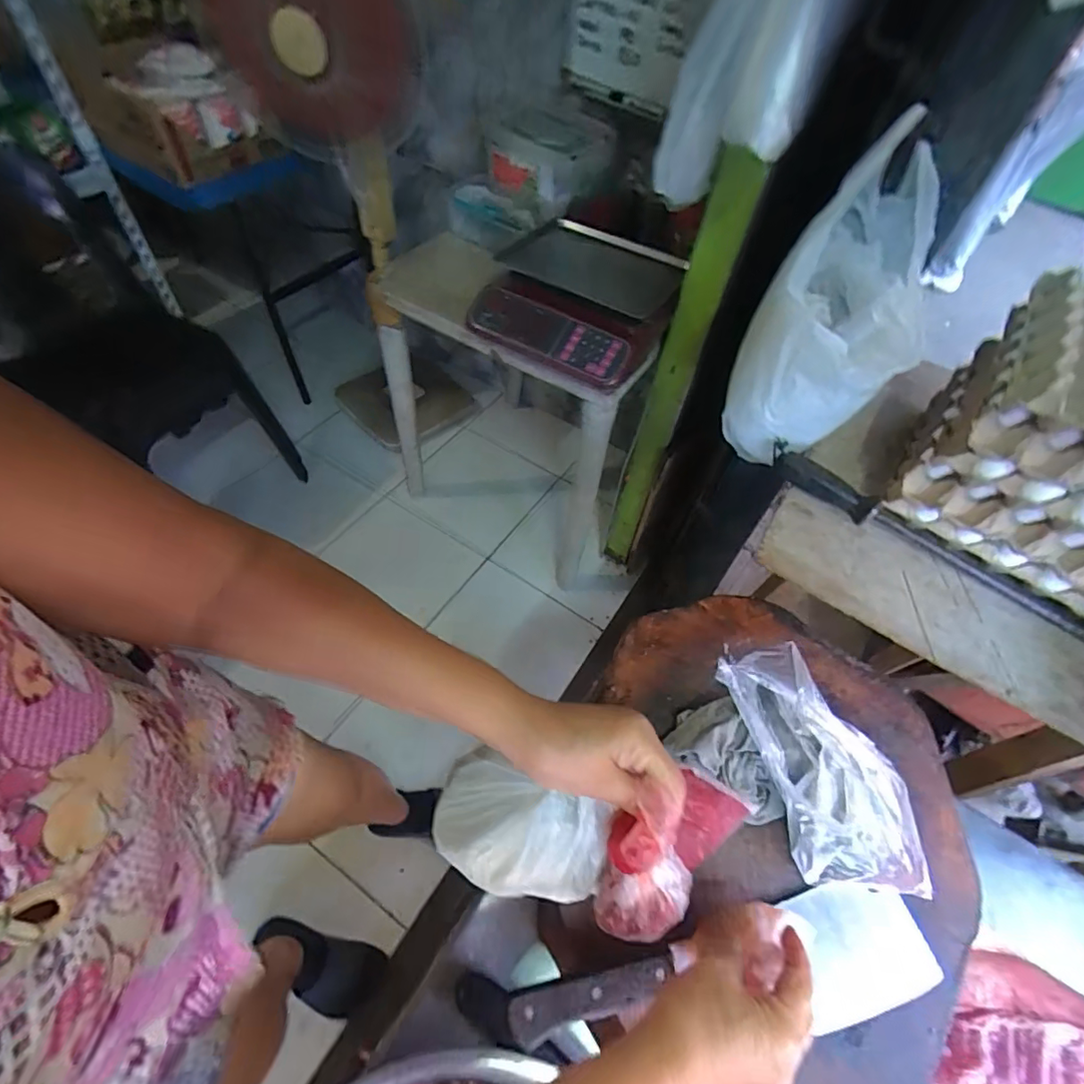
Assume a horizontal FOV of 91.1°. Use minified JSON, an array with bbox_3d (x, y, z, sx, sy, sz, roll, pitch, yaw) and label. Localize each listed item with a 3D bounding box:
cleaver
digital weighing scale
[{"bbox_3d":[0.159,0.365,0.432,0.358,0.027,0.090,-10,56,-11],"label":"cleaver"},{"bbox_3d":[0.056,-0.480,1.036,0.402,0.106,0.348,27,58,14],"label":"digital weighing scale"}]

